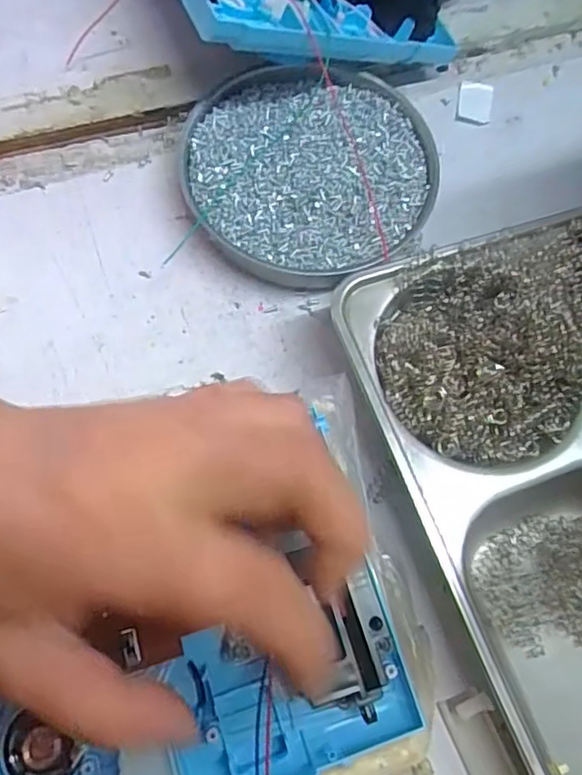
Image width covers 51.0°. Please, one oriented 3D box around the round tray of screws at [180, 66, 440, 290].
[{"bbox_3d":[0.010,-0.117,0.335,0.130,0.022,0.127,1,70,-2],"label":"round tray of screws"}]

